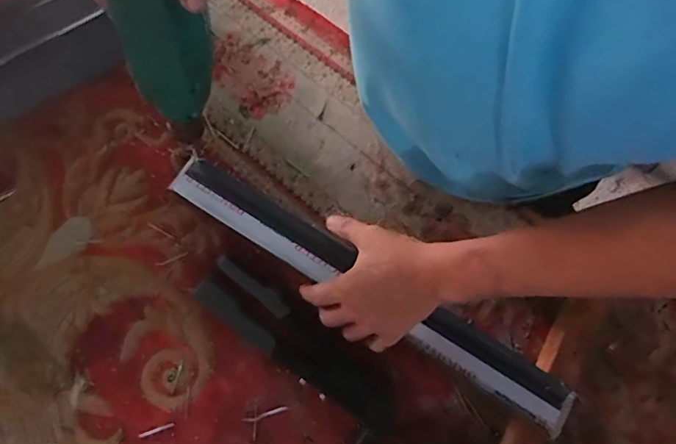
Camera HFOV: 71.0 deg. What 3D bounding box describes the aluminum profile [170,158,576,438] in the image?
[{"bbox_3d":[0.022,0.062,0.511,0.476,0.052,0.058,32,74,10],"label":"aluminum profile"}]

